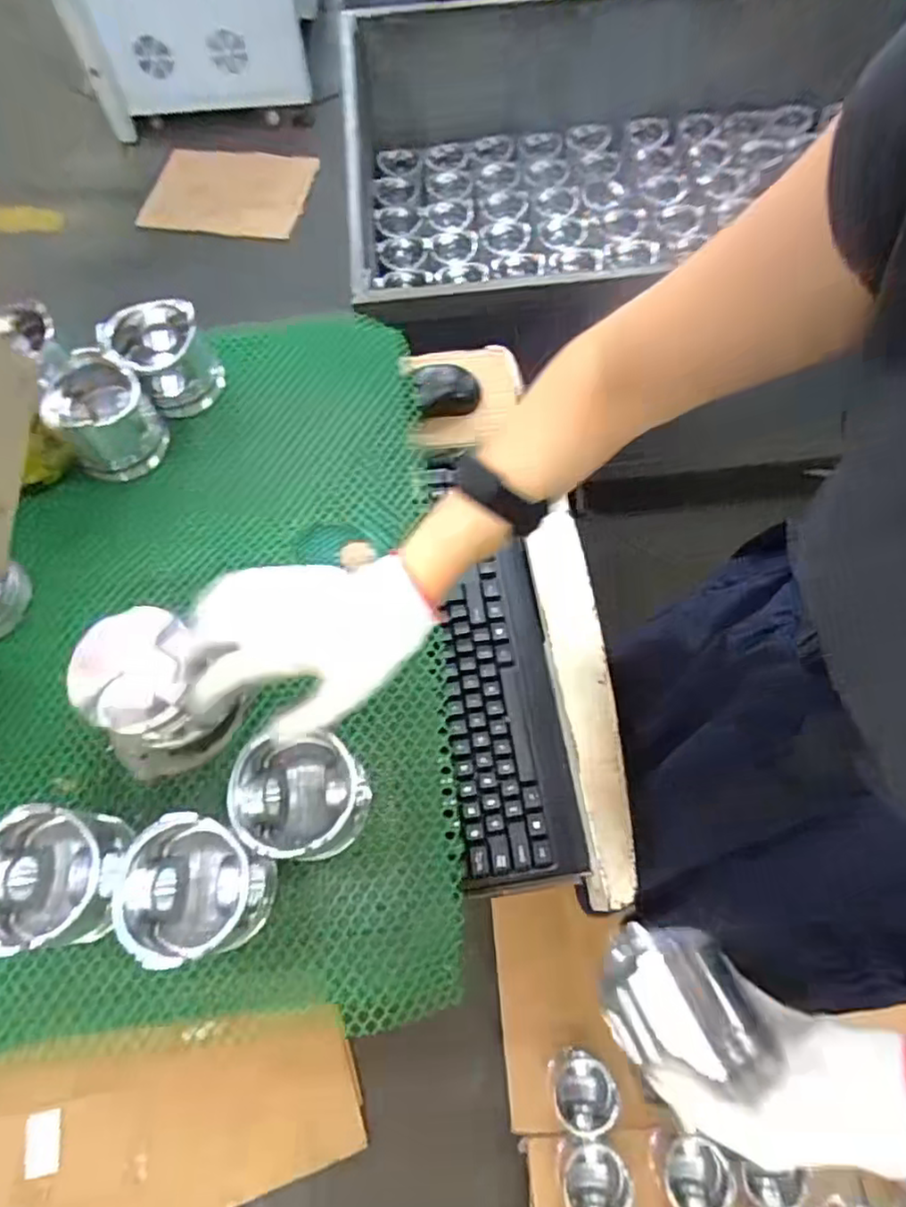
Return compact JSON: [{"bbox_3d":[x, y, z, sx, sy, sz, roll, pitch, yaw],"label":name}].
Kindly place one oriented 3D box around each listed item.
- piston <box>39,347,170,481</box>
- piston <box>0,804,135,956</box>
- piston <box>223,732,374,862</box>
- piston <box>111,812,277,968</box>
[{"bbox_3d":[-0.345,-0.183,0.651,0.087,0.096,0.084,-1,66,1],"label":"piston"},{"bbox_3d":[-0.284,0.197,0.477,0.087,0.078,0.091,-6,66,-1],"label":"piston"},{"bbox_3d":[-0.110,0.145,0.494,0.089,0.083,0.086,-1,66,1],"label":"piston"},{"bbox_3d":[-0.178,0.202,0.467,0.090,0.086,0.090,-3,66,0],"label":"piston"}]

